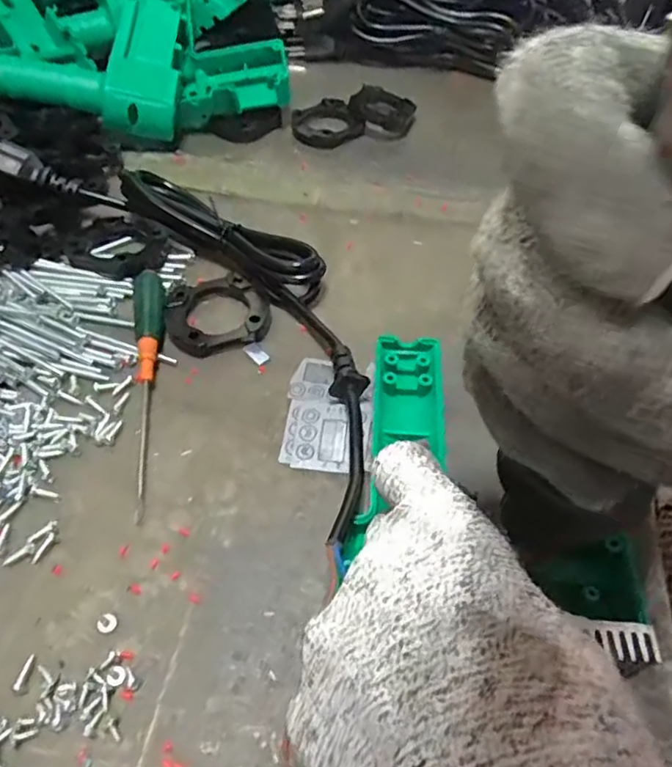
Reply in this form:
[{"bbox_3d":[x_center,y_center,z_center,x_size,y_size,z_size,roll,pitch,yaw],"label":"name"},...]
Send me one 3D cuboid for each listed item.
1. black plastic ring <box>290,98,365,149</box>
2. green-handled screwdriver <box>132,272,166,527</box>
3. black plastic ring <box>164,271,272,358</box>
[{"bbox_3d":[-0.010,-0.213,0.475,0.051,0.013,0.055,2,52,-3],"label":"black plastic ring"},{"bbox_3d":[-0.098,-0.002,0.300,0.016,0.020,0.143,-5,52,-8],"label":"green-handled screwdriver"},{"bbox_3d":[-0.068,-0.039,0.335,0.059,0.012,0.048,-15,54,-16],"label":"black plastic ring"}]

